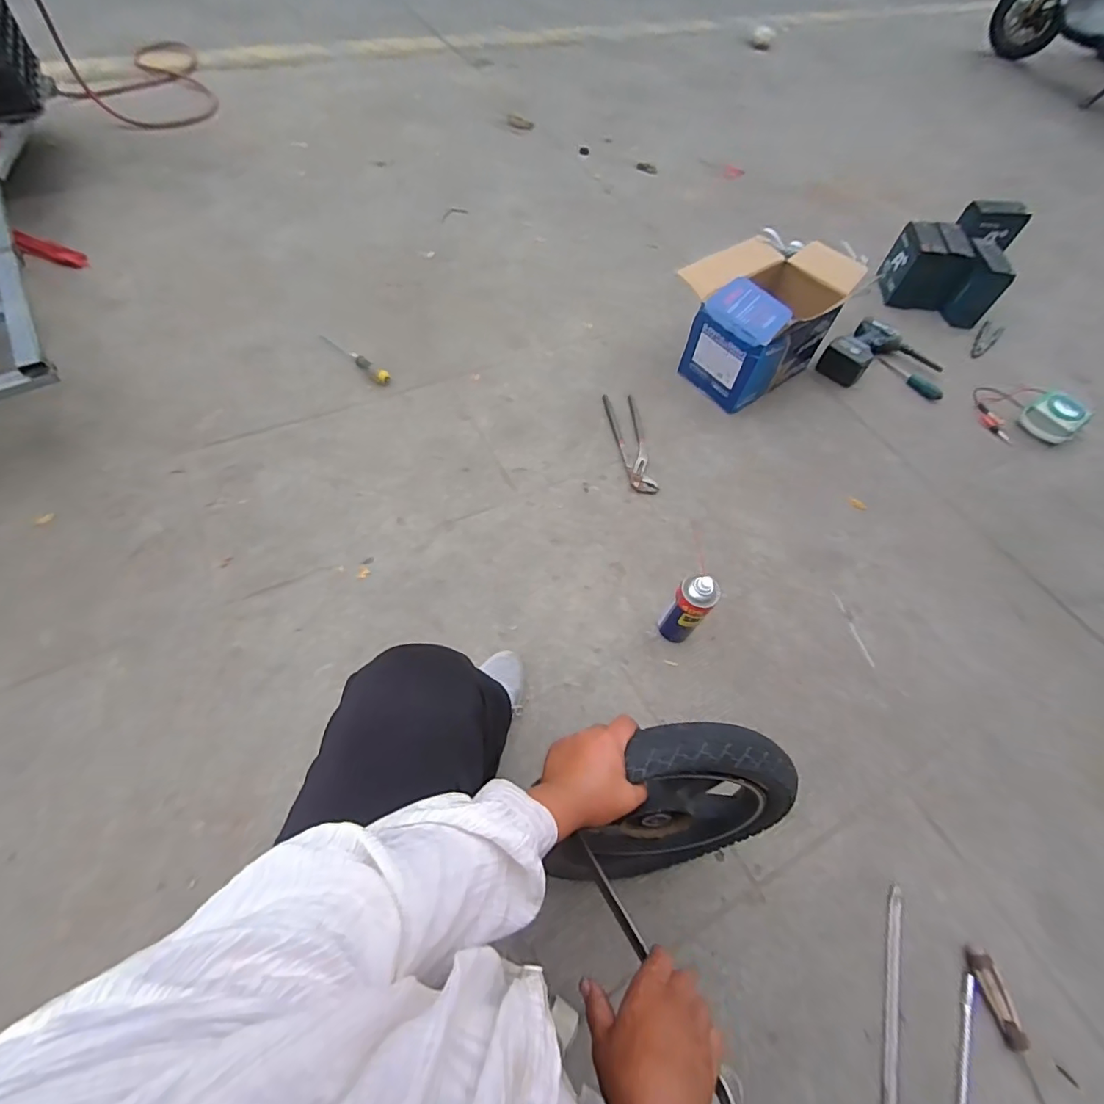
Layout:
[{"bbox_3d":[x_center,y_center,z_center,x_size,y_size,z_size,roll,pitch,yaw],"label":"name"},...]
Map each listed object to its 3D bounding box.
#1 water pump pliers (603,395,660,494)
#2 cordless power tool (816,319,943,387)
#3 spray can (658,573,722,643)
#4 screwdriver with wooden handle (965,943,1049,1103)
[{"bbox_3d":[0.183,-0.258,1.186,0.070,0.015,0.298,-4,59,-7],"label":"water pump pliers"},{"bbox_3d":[0.882,-0.520,1.380,0.294,0.073,0.228,-34,67,-23],"label":"cordless power tool"},{"bbox_3d":[0.230,0.102,0.885,0.060,0.177,0.056,2,58,-4],"label":"spray can"},{"bbox_3d":[0.625,0.656,0.690,0.033,0.023,0.217,-11,60,-12],"label":"screwdriver with wooden handle"}]

